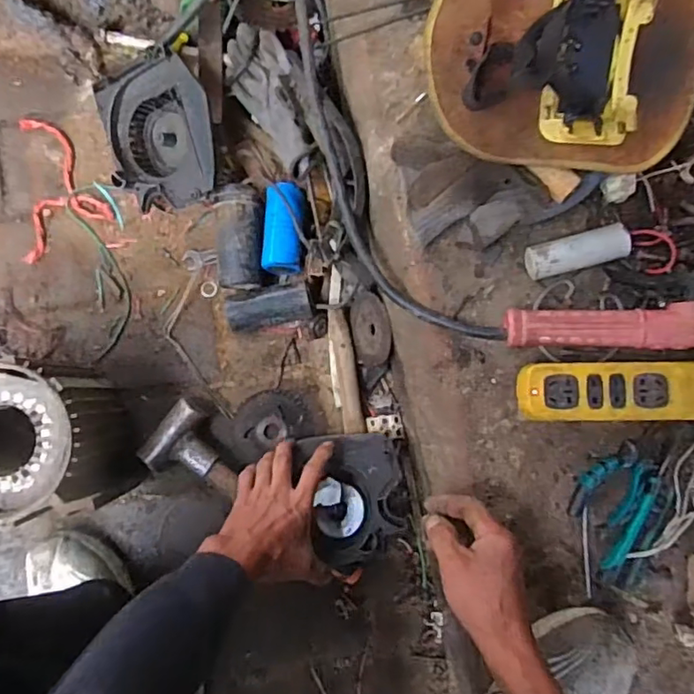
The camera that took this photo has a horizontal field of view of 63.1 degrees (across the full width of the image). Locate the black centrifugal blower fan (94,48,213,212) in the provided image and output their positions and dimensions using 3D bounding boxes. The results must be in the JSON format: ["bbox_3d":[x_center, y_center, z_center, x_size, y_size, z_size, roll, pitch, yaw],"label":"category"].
[{"bbox_3d":[-0.232,-0.255,0.695,0.159,0.060,0.164,-7,91,21],"label":"black centrifugal blower fan"}]

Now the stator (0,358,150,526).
[{"bbox_3d":[-0.346,0.101,0.646,0.191,0.166,0.166,-12,87,-4],"label":"stator"}]

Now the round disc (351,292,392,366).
[{"bbox_3d":[0.030,-0.022,0.689,0.009,0.082,0.087,-11,89,-28],"label":"round disc"}]

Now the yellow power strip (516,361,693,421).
[{"bbox_3d":[0.264,0.044,0.562,0.185,0.051,0.056,-1,86,-3],"label":"yellow power strip"}]

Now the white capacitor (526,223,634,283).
[{"bbox_3d":[0.232,-0.095,0.575,0.097,0.038,0.035,-15,87,-4],"label":"white capacitor"}]

